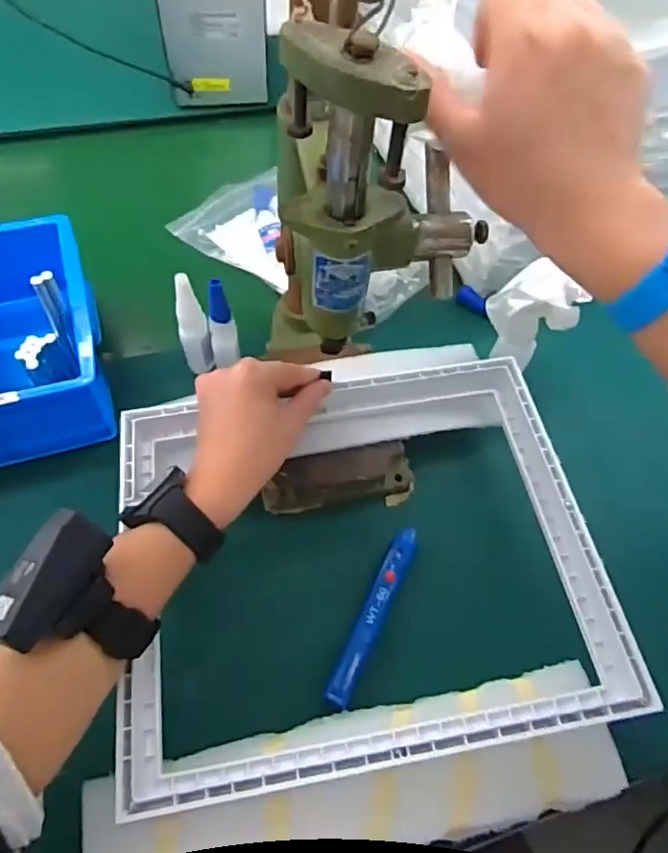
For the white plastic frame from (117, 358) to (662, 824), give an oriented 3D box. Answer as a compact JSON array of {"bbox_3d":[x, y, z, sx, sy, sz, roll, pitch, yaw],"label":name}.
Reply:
[{"bbox_3d":[0.015,0.083,0.414,0.328,0.047,0.283,-7,60,-8],"label":"white plastic frame"}]

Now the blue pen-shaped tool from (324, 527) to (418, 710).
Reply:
[{"bbox_3d":[0.030,0.138,0.434,0.021,0.012,0.141,26,61,11],"label":"blue pen-shaped tool"}]

